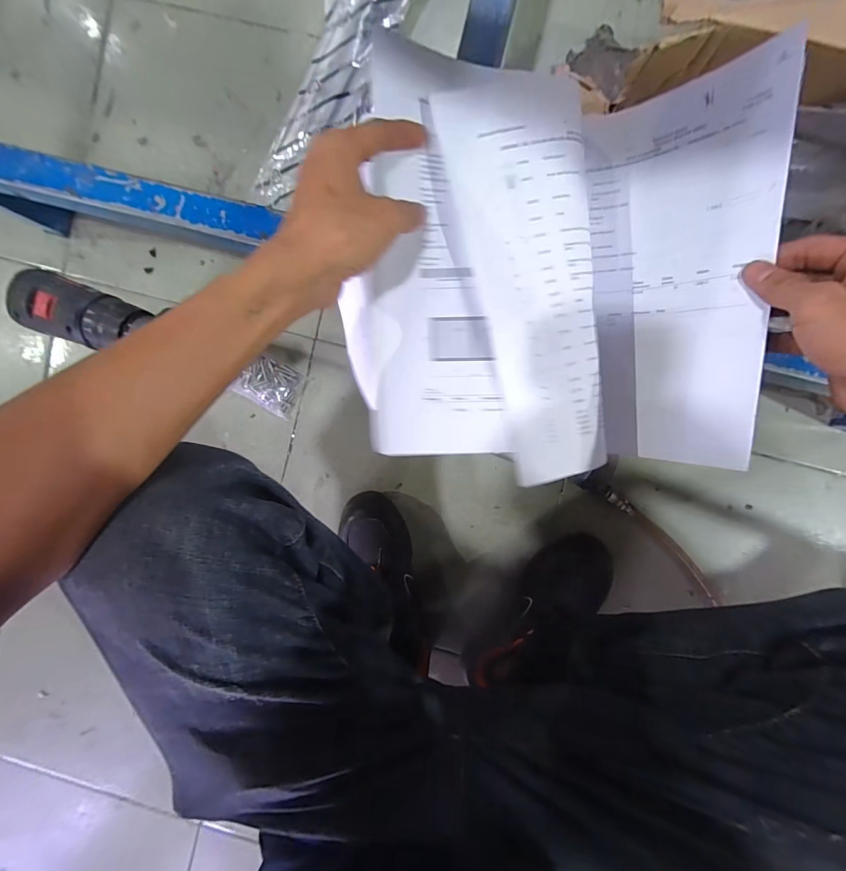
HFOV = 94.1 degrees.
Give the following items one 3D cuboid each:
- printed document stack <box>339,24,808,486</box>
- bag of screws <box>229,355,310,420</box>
[{"bbox_3d":[0.104,-0.122,0.312,0.300,0.085,0.295,1,96,5],"label":"printed document stack"},{"bbox_3d":[-0.230,-0.077,0.584,0.093,0.022,0.072,28,97,2],"label":"bag of screws"}]

